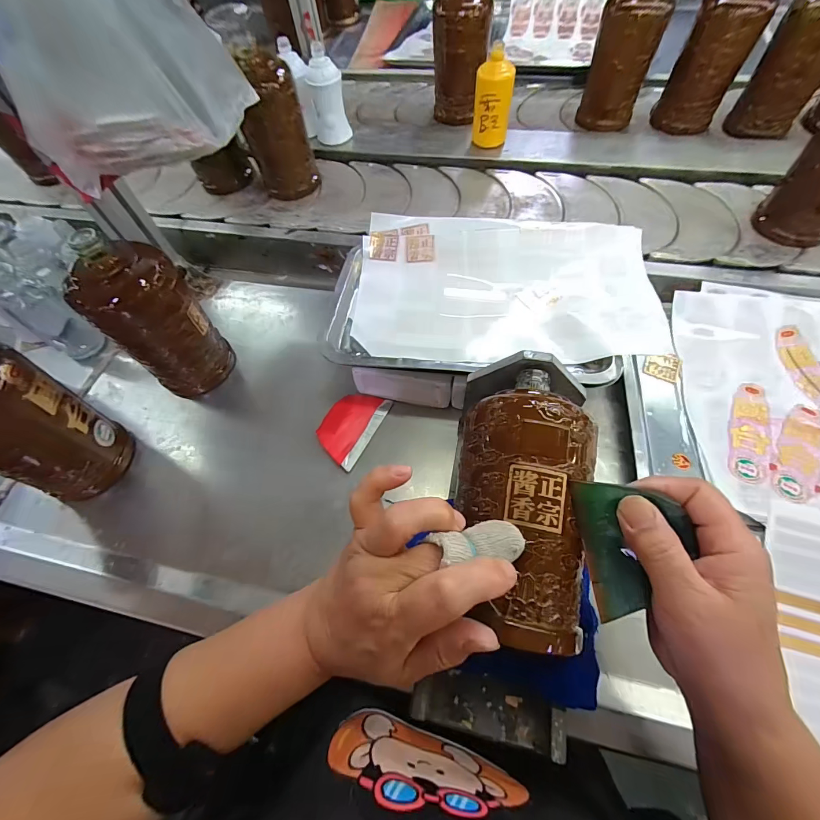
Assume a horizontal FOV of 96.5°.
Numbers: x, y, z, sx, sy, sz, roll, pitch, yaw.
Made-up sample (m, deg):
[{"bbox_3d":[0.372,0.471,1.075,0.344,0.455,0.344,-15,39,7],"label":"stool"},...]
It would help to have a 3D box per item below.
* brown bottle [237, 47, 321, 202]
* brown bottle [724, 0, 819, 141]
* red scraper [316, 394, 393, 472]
[{"bbox_3d":[-0.189,-0.395,0.521,0.081,0.160,0.080,-19,63,-6],"label":"brown bottle"},{"bbox_3d":[0.554,-0.501,0.528,0.088,0.170,0.076,22,66,15],"label":"brown bottle"},{"bbox_3d":[-0.065,0.016,0.398,0.055,0.010,0.088,23,66,15],"label":"red scraper"}]

